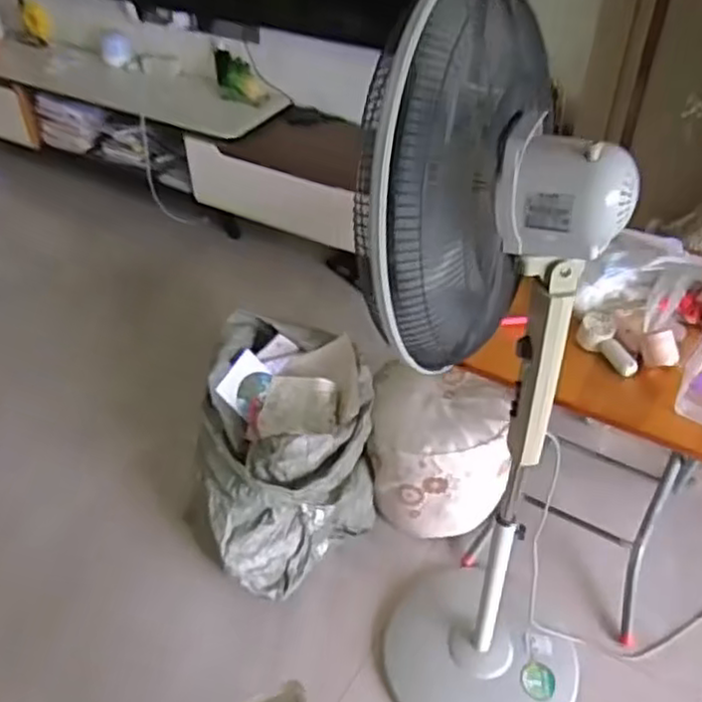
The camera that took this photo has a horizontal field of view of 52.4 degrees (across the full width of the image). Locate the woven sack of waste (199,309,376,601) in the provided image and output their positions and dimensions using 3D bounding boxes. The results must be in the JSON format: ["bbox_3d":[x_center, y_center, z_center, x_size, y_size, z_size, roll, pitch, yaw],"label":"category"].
[{"bbox_3d":[-0.144,0.229,1.710,0.381,0.350,0.605,-1,41,-1],"label":"woven sack of waste"}]

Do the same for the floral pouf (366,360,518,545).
[{"bbox_3d":[0.211,0.229,1.705,0.316,0.325,0.296,2,41,3],"label":"floral pouf"}]

